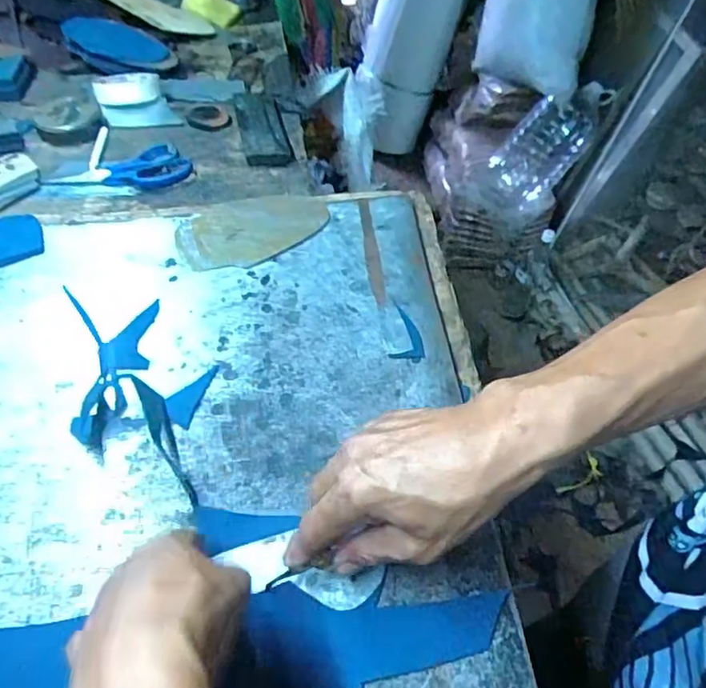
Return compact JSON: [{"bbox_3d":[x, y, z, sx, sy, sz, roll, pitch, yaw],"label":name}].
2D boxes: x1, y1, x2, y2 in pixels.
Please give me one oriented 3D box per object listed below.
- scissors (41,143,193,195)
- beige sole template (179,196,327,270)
[{"bbox_3d":[-0.261,-0.189,0.676,0.150,0.012,0.065,-18,55,-23],"label":"scissors"},{"bbox_3d":[-0.095,-0.112,0.585,0.143,0.005,0.086,-21,57,-15],"label":"beige sole template"}]

